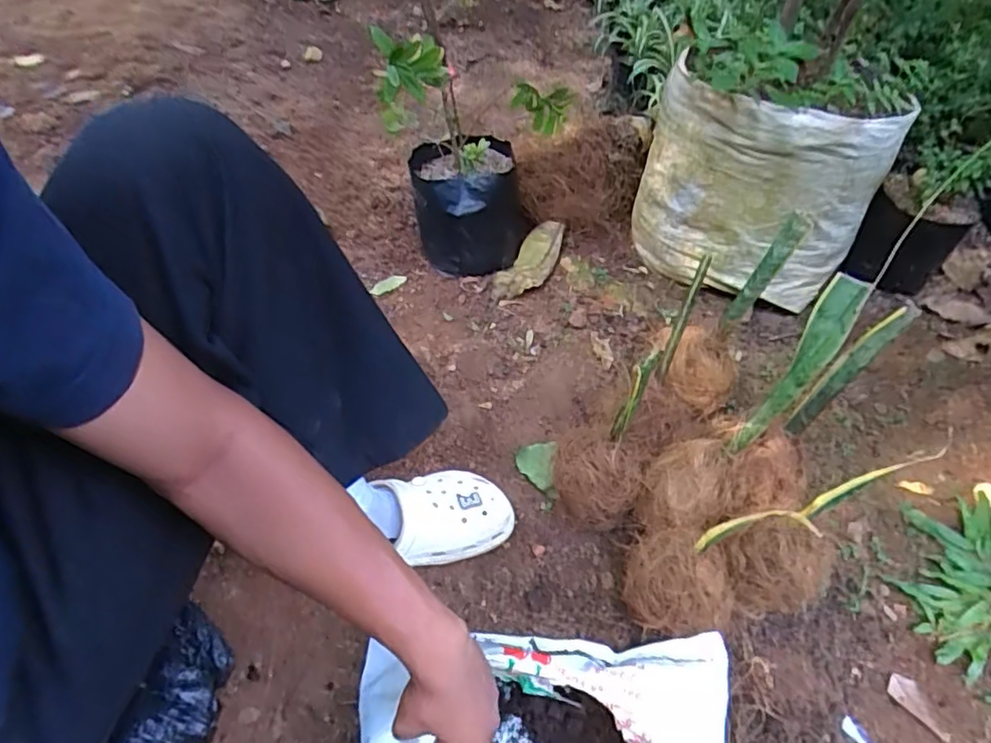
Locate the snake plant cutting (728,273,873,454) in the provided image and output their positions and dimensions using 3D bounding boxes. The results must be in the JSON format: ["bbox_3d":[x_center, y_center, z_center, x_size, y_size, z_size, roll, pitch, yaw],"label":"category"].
[{"bbox_3d":[0.299,0.001,0.606,0.036,0.202,0.027,38,22,27],"label":"snake plant cutting"}]

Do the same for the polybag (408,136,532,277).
[{"bbox_3d":[-0.040,-0.254,0.939,0.164,0.169,0.146,-5,51,-3],"label":"polybag"}]

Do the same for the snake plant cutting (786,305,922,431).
[{"bbox_3d":[0.352,0.001,0.613,0.025,0.165,0.015,-3,45,-38],"label":"snake plant cutting"}]

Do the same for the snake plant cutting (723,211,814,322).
[{"bbox_3d":[0.304,-0.115,0.685,0.025,0.139,0.020,-6,47,-33],"label":"snake plant cutting"}]

